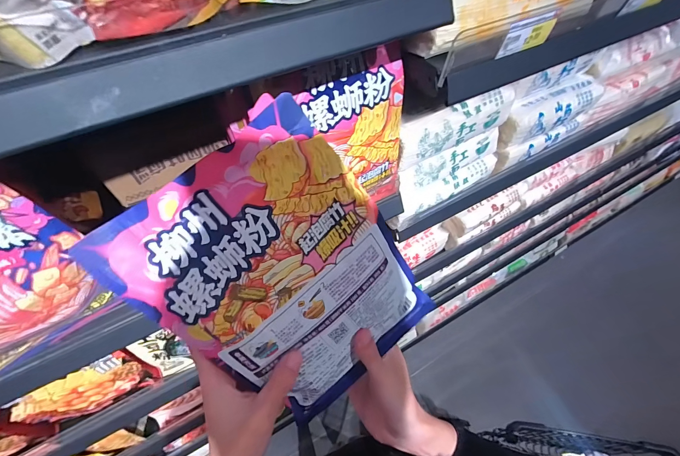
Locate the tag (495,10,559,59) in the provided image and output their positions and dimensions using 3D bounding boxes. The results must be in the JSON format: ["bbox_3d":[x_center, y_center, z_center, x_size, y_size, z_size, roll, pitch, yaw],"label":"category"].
[{"bbox_3d":[0.203,-0.210,0.337,0.073,0.033,0.007,-24,58,-16],"label":"tag"}]

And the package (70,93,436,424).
[{"bbox_3d":[-0.034,0.048,0.266,0.176,0.251,0.039,-40,19,-9],"label":"package"}]

